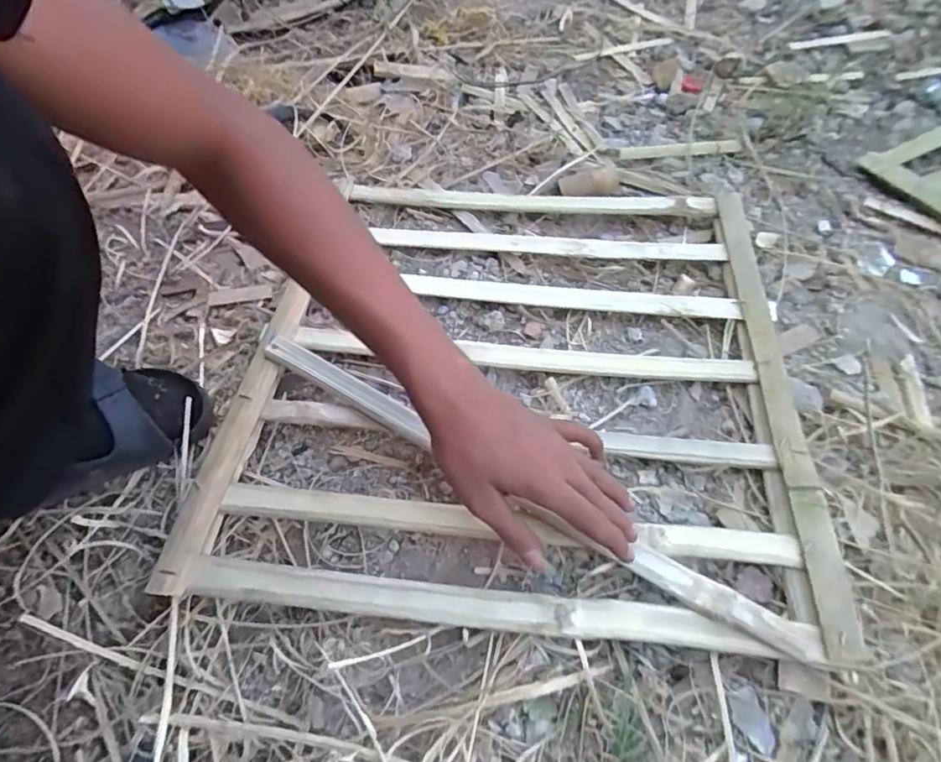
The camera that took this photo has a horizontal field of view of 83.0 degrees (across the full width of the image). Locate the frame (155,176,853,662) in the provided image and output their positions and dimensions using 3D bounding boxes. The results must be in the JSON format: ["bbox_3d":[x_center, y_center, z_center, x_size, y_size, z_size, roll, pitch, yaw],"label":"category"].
[{"bbox_3d":[0.047,-0.027,0.519,0.505,0.034,0.493,4,57,3],"label":"frame"}]

